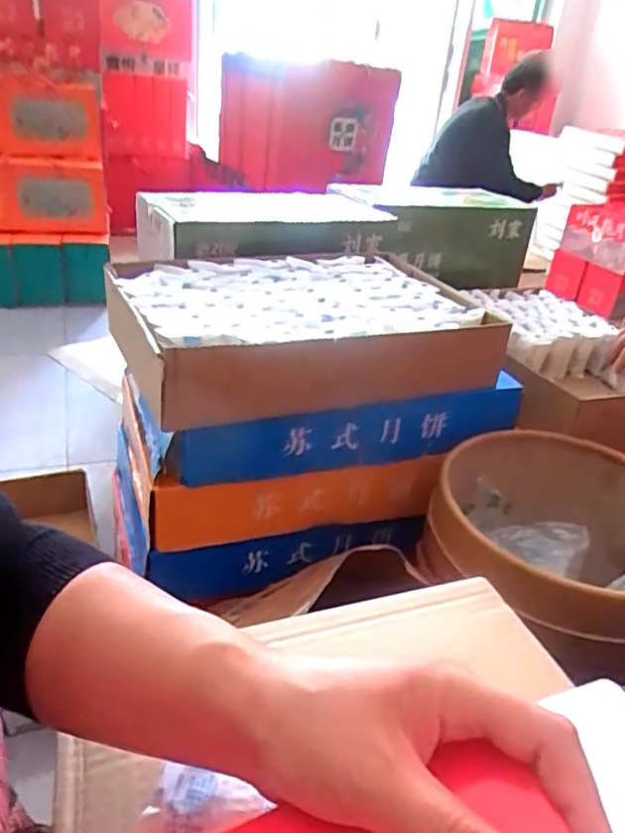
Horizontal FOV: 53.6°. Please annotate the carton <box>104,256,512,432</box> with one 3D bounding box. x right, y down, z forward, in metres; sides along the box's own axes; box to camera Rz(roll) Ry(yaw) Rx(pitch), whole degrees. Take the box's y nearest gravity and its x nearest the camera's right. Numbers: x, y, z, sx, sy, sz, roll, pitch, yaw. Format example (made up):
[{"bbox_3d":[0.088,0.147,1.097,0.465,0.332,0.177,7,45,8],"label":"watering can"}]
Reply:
[{"bbox_3d":[-0.013,-0.123,0.823,0.464,0.089,0.324,-11,34,-27],"label":"carton"}]

